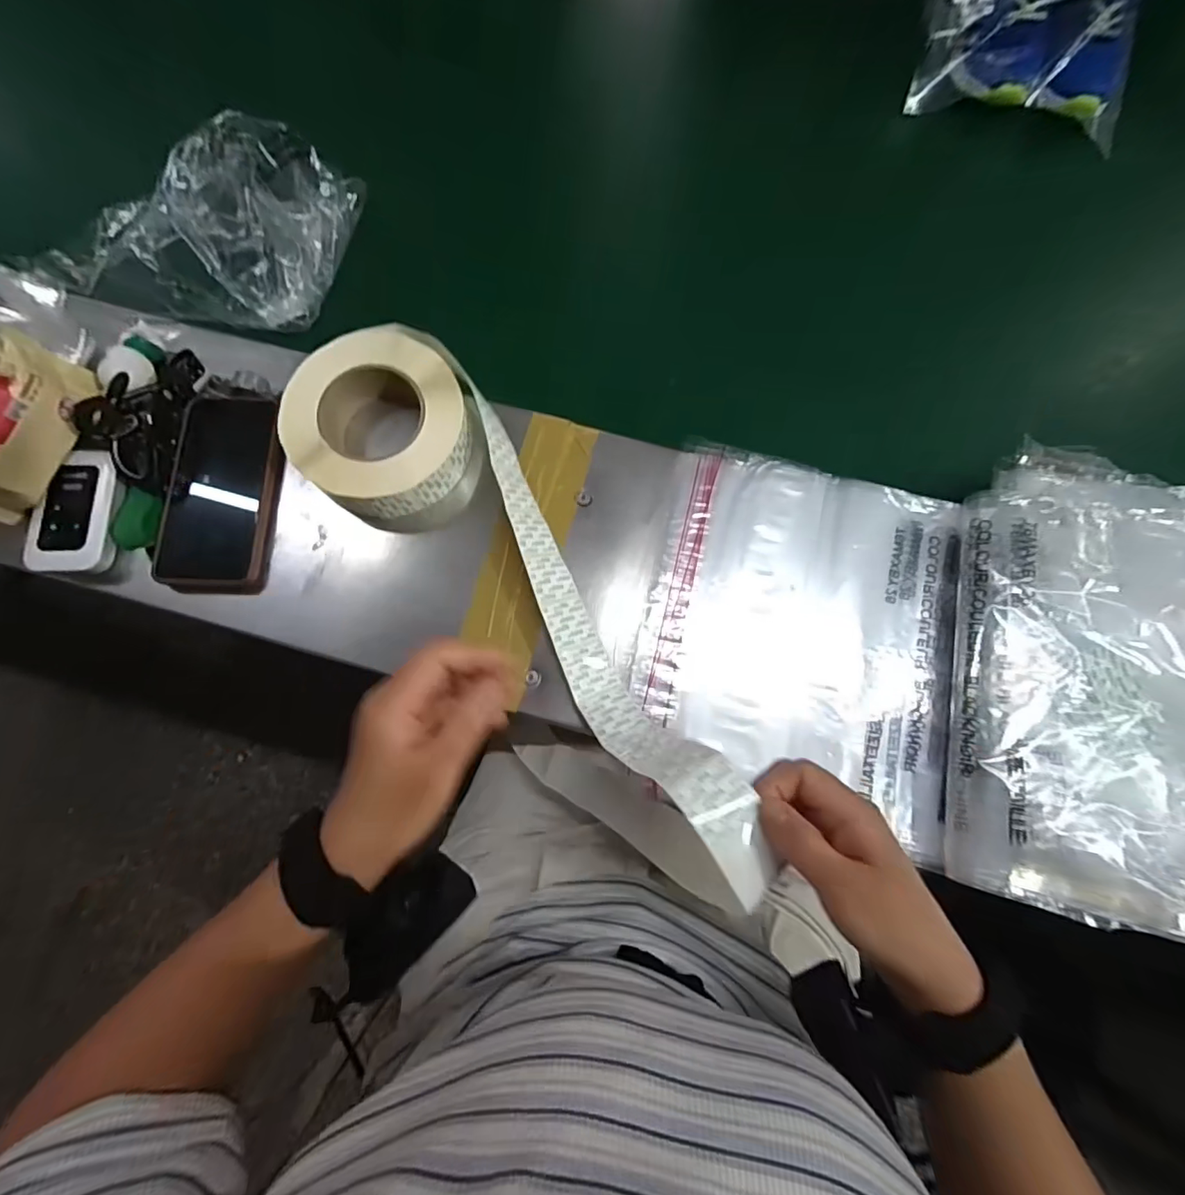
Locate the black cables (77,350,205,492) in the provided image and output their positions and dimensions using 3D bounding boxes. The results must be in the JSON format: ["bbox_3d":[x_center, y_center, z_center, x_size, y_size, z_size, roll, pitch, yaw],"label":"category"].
[{"bbox_3d":[-0.353,-0.144,0.414,0.051,0.034,0.113,11,78,3],"label":"black cables"}]

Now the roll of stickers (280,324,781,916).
[{"bbox_3d":[-0.052,-0.004,0.379,0.137,0.090,0.467,-37,73,-8],"label":"roll of stickers"}]

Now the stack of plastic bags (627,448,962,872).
[{"bbox_3d":[0.159,0.020,0.405,0.228,0.015,0.249,14,77,2],"label":"stack of plastic bags"}]

